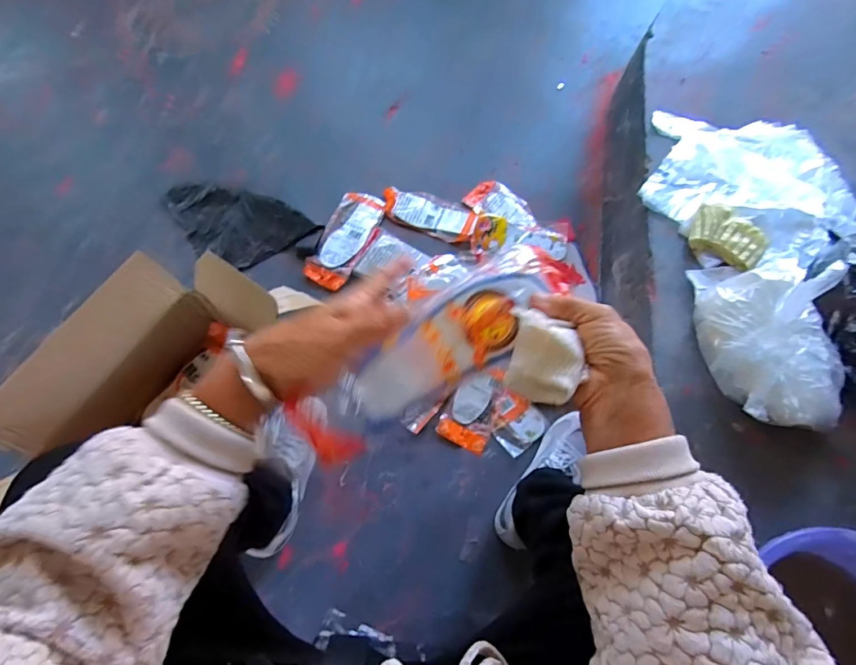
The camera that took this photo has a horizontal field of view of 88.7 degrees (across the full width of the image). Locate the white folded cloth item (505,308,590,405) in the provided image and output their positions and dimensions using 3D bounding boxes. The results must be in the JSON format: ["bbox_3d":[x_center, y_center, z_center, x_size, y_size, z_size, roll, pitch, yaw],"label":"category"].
[{"bbox_3d":[0.087,0.019,0.325,0.050,0.025,0.066,9,71,6],"label":"white folded cloth item"}]

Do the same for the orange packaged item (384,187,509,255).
[{"bbox_3d":[0.033,-0.233,0.887,0.251,0.023,0.090,23,73,3],"label":"orange packaged item"}]

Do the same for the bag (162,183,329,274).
[{"bbox_3d":[-0.372,-0.206,0.860,0.311,0.034,0.161,21,73,3],"label":"bag"}]

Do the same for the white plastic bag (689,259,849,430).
[{"bbox_3d":[0.446,0.006,0.580,0.131,0.148,0.257,-17,72,-5],"label":"white plastic bag"}]

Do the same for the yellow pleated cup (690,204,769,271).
[{"bbox_3d":[0.476,-0.151,0.693,0.112,0.020,0.082,32,75,13],"label":"yellow pleated cup"}]

